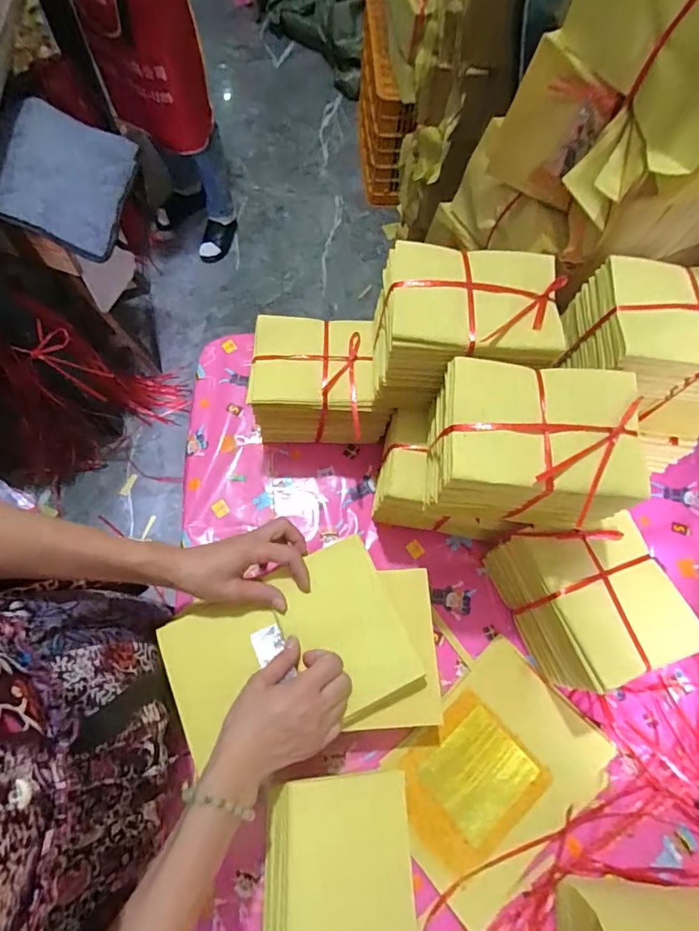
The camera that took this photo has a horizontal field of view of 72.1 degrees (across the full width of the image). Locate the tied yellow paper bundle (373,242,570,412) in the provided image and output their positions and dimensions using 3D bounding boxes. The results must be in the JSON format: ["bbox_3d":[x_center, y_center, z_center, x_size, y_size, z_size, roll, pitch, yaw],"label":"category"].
[{"bbox_3d":[0.114,-0.135,0.501,0.166,0.123,0.123,8,69,0],"label":"tied yellow paper bundle"}]

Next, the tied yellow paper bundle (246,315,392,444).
[{"bbox_3d":[-0.034,-0.099,0.622,0.162,0.145,0.117,4,69,-1],"label":"tied yellow paper bundle"}]

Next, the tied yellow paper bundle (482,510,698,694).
[{"bbox_3d":[0.256,0.145,0.530,0.127,0.132,0.161,-19,71,-10],"label":"tied yellow paper bundle"}]

